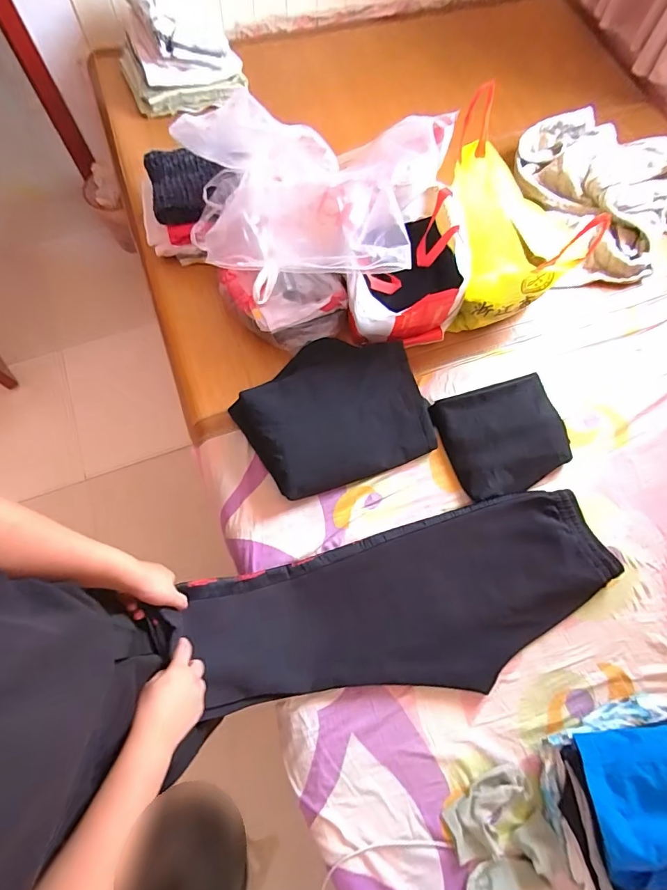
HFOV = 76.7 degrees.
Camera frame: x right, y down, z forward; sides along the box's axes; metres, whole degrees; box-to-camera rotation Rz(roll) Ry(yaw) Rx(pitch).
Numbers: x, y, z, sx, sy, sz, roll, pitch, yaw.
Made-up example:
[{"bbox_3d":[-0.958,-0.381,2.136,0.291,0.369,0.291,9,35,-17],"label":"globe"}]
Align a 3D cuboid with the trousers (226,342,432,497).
[{"bbox_3d":[-0.004,-0.087,0.981,0.425,0.100,0.348,-20,71,-9],"label":"trousers"}]

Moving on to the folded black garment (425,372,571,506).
[{"bbox_3d":[0.402,-0.019,1.002,0.275,0.061,0.262,-16,70,-7],"label":"folded black garment"}]

